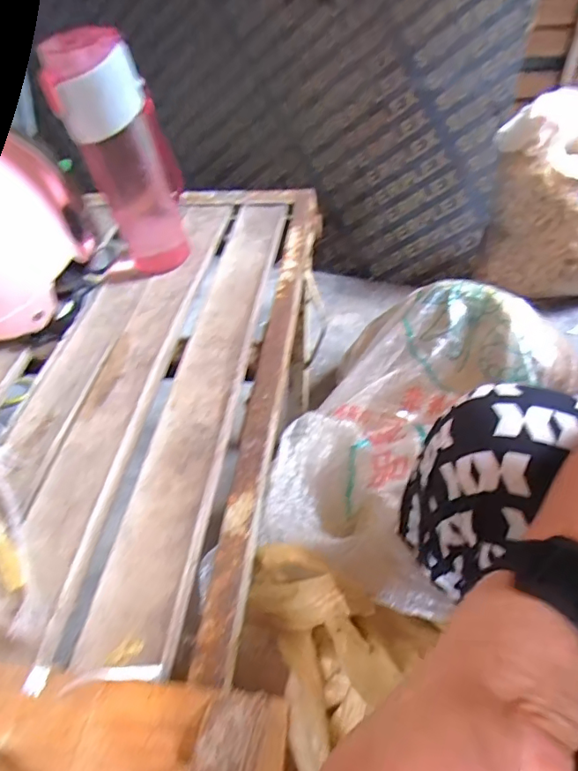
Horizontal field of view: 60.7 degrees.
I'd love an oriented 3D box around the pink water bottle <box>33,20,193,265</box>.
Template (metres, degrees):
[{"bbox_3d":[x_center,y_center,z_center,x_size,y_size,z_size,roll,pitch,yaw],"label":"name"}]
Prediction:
[{"bbox_3d":[-0.161,-0.227,0.502,0.066,0.217,0.074,5,50,12],"label":"pink water bottle"}]

